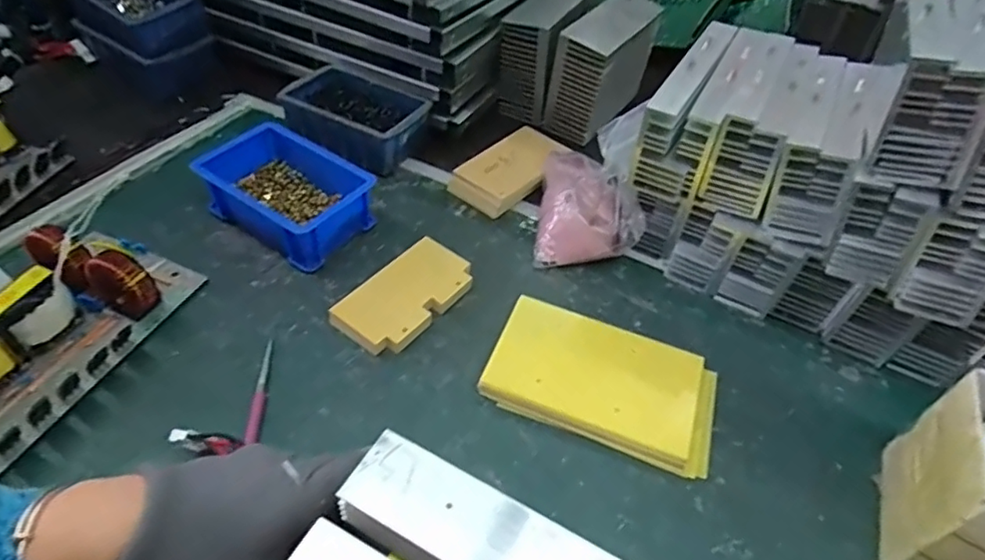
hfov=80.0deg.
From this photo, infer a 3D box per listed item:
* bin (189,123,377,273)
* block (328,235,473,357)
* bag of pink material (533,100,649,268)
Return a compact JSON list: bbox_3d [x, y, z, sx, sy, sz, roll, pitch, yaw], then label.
[{"bbox_3d":[-0.190,-0.081,0.553,0.148,0.058,0.100,31,53,21],"label":"bin"},{"bbox_3d":[-0.076,0.014,0.503,0.069,0.017,0.114,31,53,21],"label":"block"},{"bbox_3d":[0.097,-0.091,0.556,0.099,0.107,0.135,9,48,3],"label":"bag of pink material"}]

